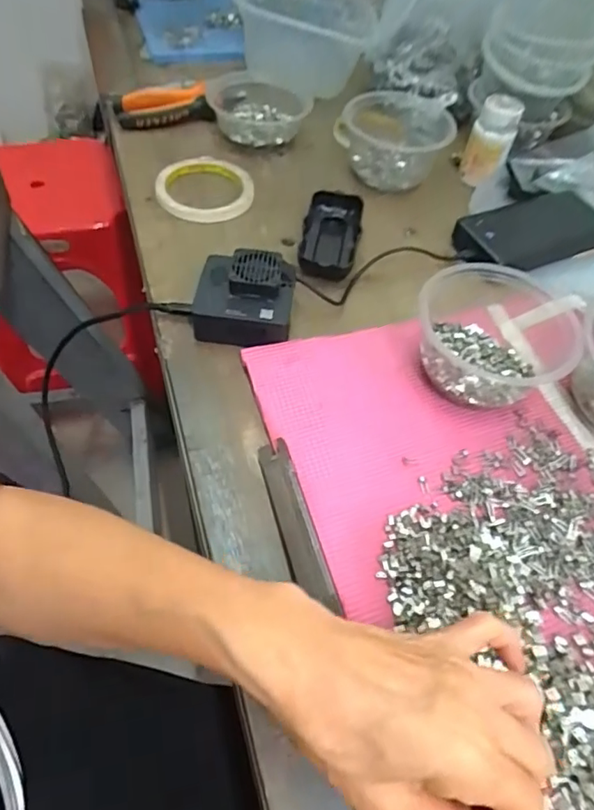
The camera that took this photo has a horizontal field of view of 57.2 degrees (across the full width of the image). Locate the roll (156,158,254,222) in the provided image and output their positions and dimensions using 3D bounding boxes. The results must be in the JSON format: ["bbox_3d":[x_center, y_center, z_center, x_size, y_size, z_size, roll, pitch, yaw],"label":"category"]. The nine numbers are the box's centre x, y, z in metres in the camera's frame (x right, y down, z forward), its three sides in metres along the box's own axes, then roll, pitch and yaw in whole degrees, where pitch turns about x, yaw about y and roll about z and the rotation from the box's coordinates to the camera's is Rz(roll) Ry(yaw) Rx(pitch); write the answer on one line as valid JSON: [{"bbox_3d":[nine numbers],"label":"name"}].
[{"bbox_3d":[-0.095,-0.222,0.562,0.097,0.020,0.097,3,55,-5],"label":"roll"}]

